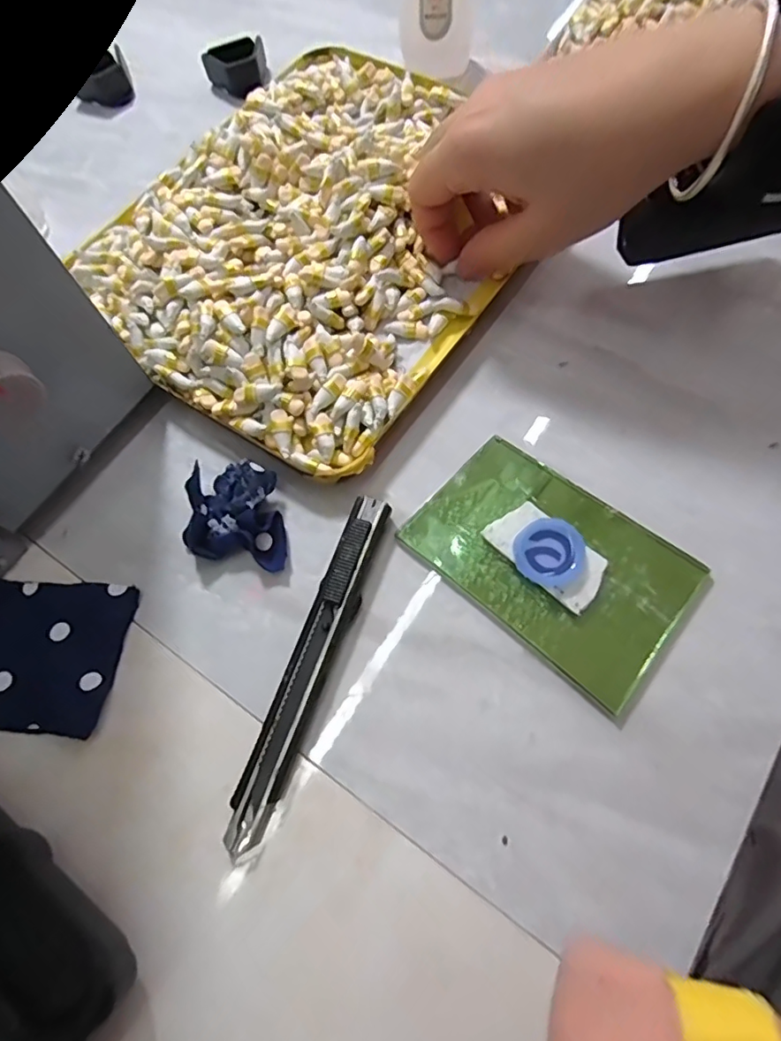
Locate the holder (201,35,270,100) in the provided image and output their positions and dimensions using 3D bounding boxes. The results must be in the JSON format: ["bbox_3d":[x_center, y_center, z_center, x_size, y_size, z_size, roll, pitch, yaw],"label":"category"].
[{"bbox_3d":[-0.099,-0.291,0.348,0.039,0.019,0.038,-16,68,-4],"label":"holder"}]

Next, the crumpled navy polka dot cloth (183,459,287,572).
[{"bbox_3d":[-0.065,-0.001,0.226,0.038,0.016,0.044,-9,68,-1],"label":"crumpled navy polka dot cloth"}]

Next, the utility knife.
[{"bbox_3d":[-0.030,0.052,0.205,0.015,0.011,0.133,18,70,10],"label":"utility knife"}]

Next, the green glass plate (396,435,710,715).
[{"bbox_3d":[0.063,0.014,0.215,0.102,0.009,0.066,39,75,16],"label":"green glass plate"}]

